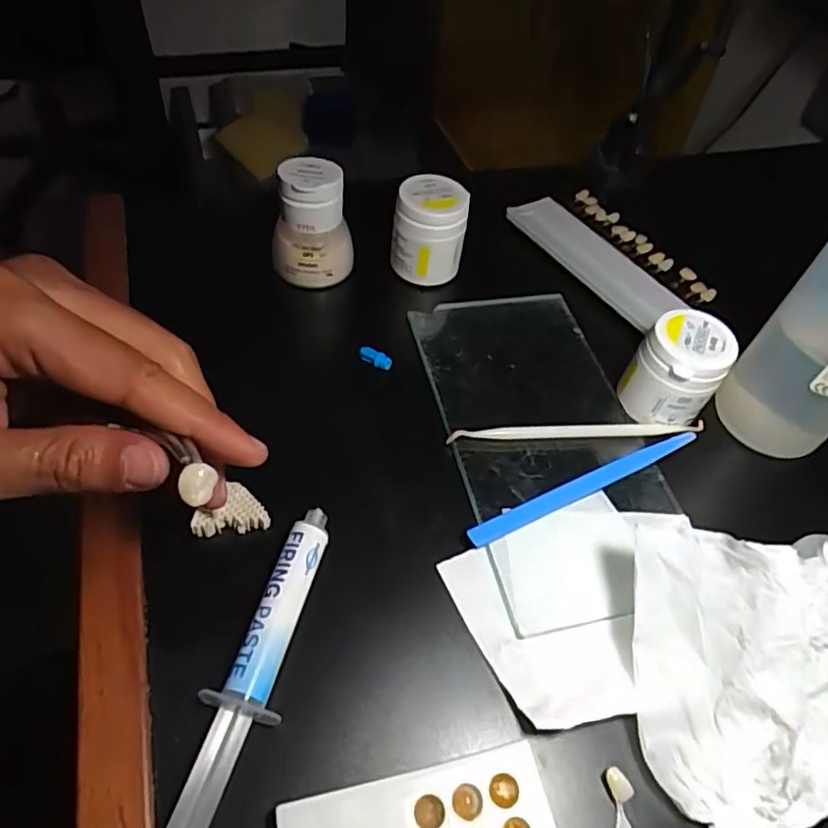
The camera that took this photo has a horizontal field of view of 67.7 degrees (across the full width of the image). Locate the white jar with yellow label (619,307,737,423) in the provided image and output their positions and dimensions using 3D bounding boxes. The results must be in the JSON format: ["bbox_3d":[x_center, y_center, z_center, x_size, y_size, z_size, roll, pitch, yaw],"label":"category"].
[{"bbox_3d":[0.137,-0.022,0.325,0.042,0.051,0.042,3,52,-4],"label":"white jar with yellow label"}]

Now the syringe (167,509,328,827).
[{"bbox_3d":[-0.061,0.102,0.231,0.023,0.013,0.146,15,52,6],"label":"syringe"}]

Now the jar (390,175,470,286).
[{"bbox_3d":[0.009,-0.110,0.377,0.043,0.057,0.040,3,52,-4],"label":"jar"}]

